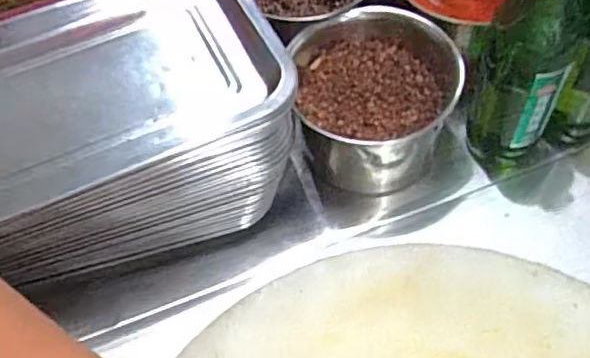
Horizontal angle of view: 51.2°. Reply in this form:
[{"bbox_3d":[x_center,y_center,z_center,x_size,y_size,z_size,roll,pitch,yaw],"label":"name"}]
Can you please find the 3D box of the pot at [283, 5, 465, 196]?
[{"bbox_3d":[0.077,-0.081,0.577,0.147,0.082,0.143,-33,61,-15],"label":"pot"}]

